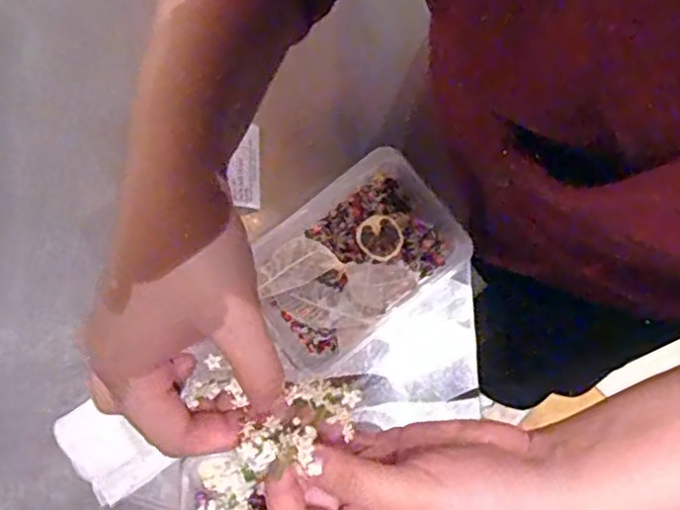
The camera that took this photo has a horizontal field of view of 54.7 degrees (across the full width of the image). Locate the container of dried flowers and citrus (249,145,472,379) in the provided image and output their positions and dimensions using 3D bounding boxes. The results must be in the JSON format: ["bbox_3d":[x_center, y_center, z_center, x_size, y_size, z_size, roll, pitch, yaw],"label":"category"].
[{"bbox_3d":[0.010,0.004,0.571,0.181,0.037,0.122,-39,81,-3],"label":"container of dried flowers and citrus"}]

